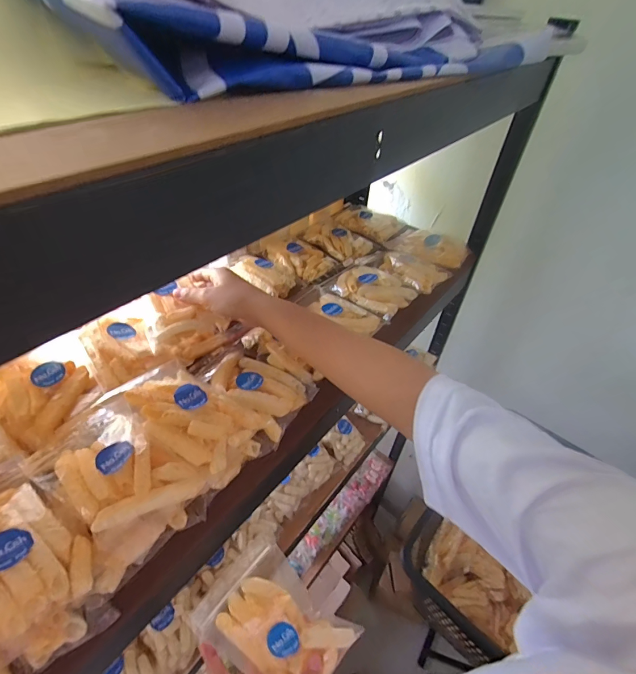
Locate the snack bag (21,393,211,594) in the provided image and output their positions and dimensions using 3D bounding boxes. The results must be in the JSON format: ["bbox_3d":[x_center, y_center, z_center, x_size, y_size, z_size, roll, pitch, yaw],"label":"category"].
[{"bbox_3d":[-0.174,0.118,0.317,0.140,0.051,0.097,35,52,28],"label":"snack bag"}]

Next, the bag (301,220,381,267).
[{"bbox_3d":[0.034,-0.185,0.677,0.136,0.027,0.098,34,51,28],"label":"bag"}]

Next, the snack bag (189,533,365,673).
[{"bbox_3d":[-0.043,0.271,0.349,0.132,0.048,0.094,32,50,26],"label":"snack bag"}]

